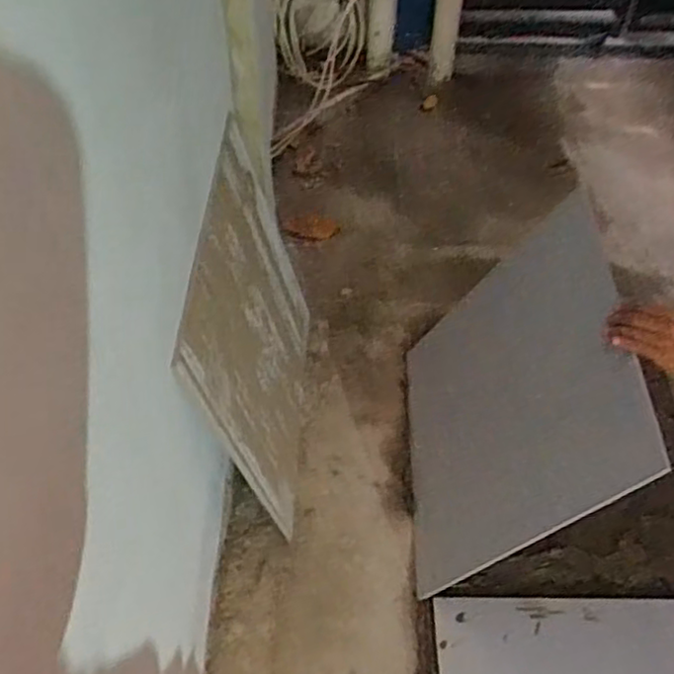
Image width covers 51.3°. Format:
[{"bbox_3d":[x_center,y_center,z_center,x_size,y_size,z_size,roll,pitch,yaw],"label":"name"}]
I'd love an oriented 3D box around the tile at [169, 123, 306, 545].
[{"bbox_3d":[-0.151,-0.011,1.379,0.018,0.590,0.591,-6,52,11],"label":"tile"}]

